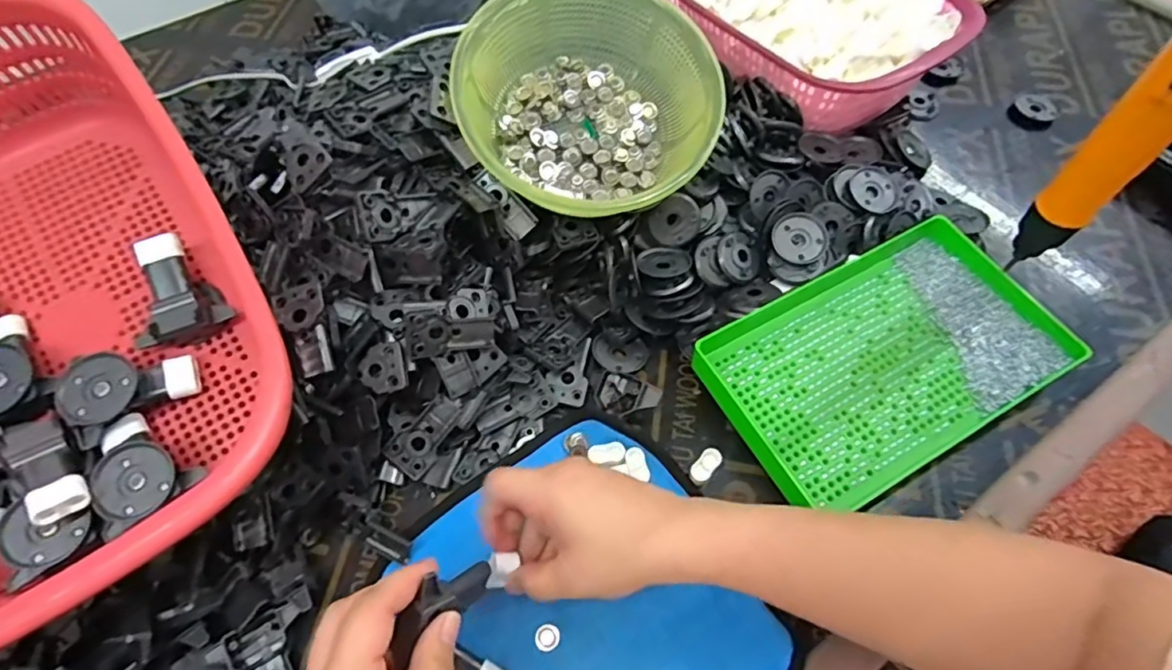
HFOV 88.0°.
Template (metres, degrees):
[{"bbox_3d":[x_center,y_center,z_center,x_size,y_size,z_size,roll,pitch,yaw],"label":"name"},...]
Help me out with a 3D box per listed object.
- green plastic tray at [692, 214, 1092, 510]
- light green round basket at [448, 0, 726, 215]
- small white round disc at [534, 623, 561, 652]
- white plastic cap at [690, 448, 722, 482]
[{"bbox_3d":[0.214,0.016,0.444,0.241,0.031,0.151,-28,63,-13],"label":"green plastic tray"},{"bbox_3d":[0.000,-0.176,0.472,0.194,0.085,0.184,14,75,-3],"label":"light green round basket"},{"bbox_3d":[-0.024,0.188,0.378,0.015,0.004,0.015,0,61,0],"label":"small white round disc"},{"bbox_3d":[0.084,0.091,0.424,0.014,0.006,0.025,36,67,18],"label":"white plastic cap"}]

